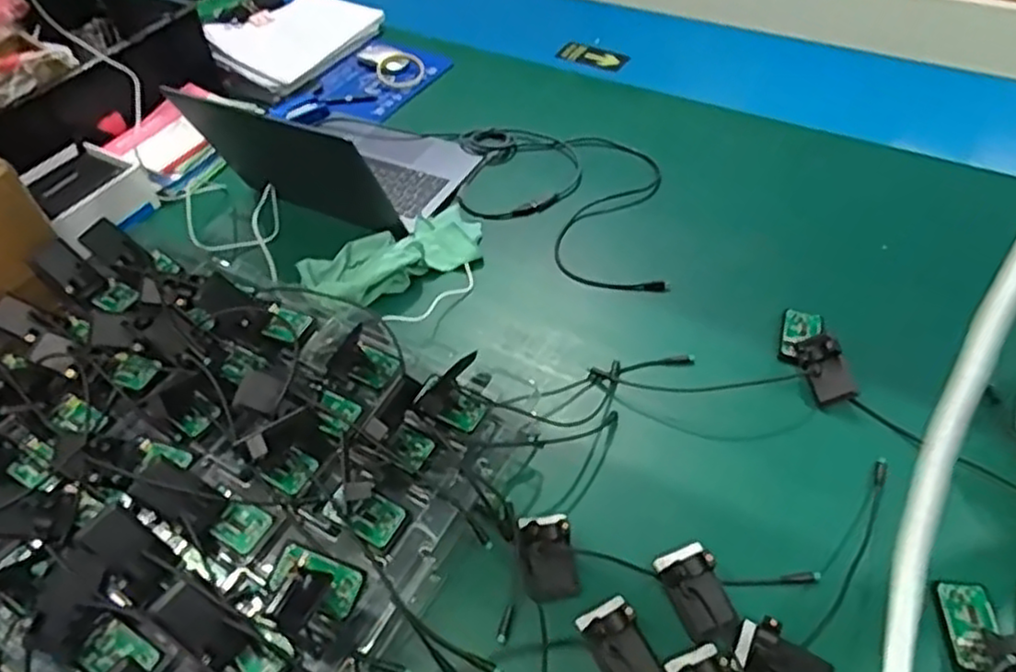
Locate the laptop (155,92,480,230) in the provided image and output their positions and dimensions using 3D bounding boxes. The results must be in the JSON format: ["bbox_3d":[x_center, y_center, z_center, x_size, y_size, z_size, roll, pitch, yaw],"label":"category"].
[{"bbox_3d":[-0.252,-0.303,1.063,0.338,0.133,0.280,21,49,19],"label":"laptop"}]

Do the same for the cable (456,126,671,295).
[{"bbox_3d":[0.068,-0.215,1.061,0.316,0.029,0.381,2,49,7],"label":"cable"}]

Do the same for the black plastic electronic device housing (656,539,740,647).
[{"bbox_3d":[0.175,0.233,0.644,0.049,0.026,0.082,-18,50,-10],"label":"black plastic electronic device housing"}]

